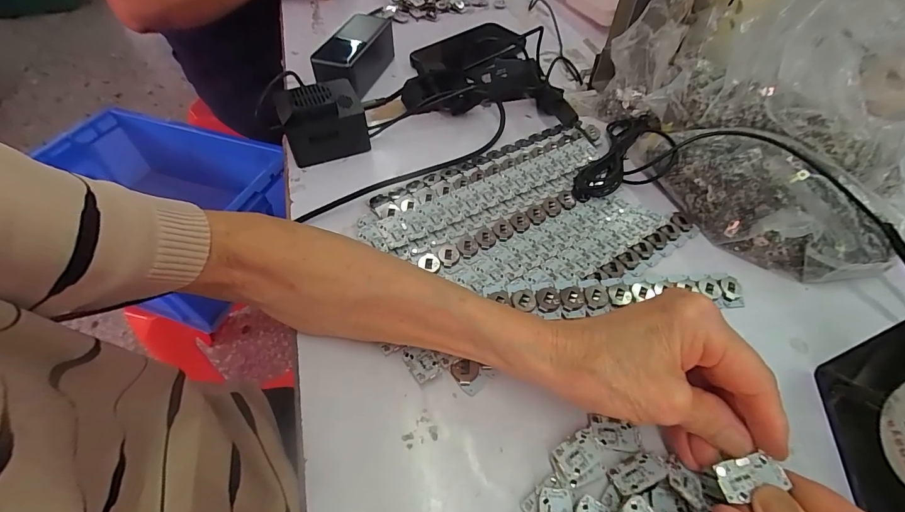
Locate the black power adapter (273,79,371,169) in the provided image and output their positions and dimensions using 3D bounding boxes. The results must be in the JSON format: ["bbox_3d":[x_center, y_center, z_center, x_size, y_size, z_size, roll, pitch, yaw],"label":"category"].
[{"bbox_3d":[-0.128,-0.134,0.378,0.076,0.056,0.059,-23,55,-16],"label":"black power adapter"}]

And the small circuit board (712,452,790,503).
[{"bbox_3d":[0.145,0.107,0.187,0.029,0.004,0.017,-22,63,7],"label":"small circuit board"}]

